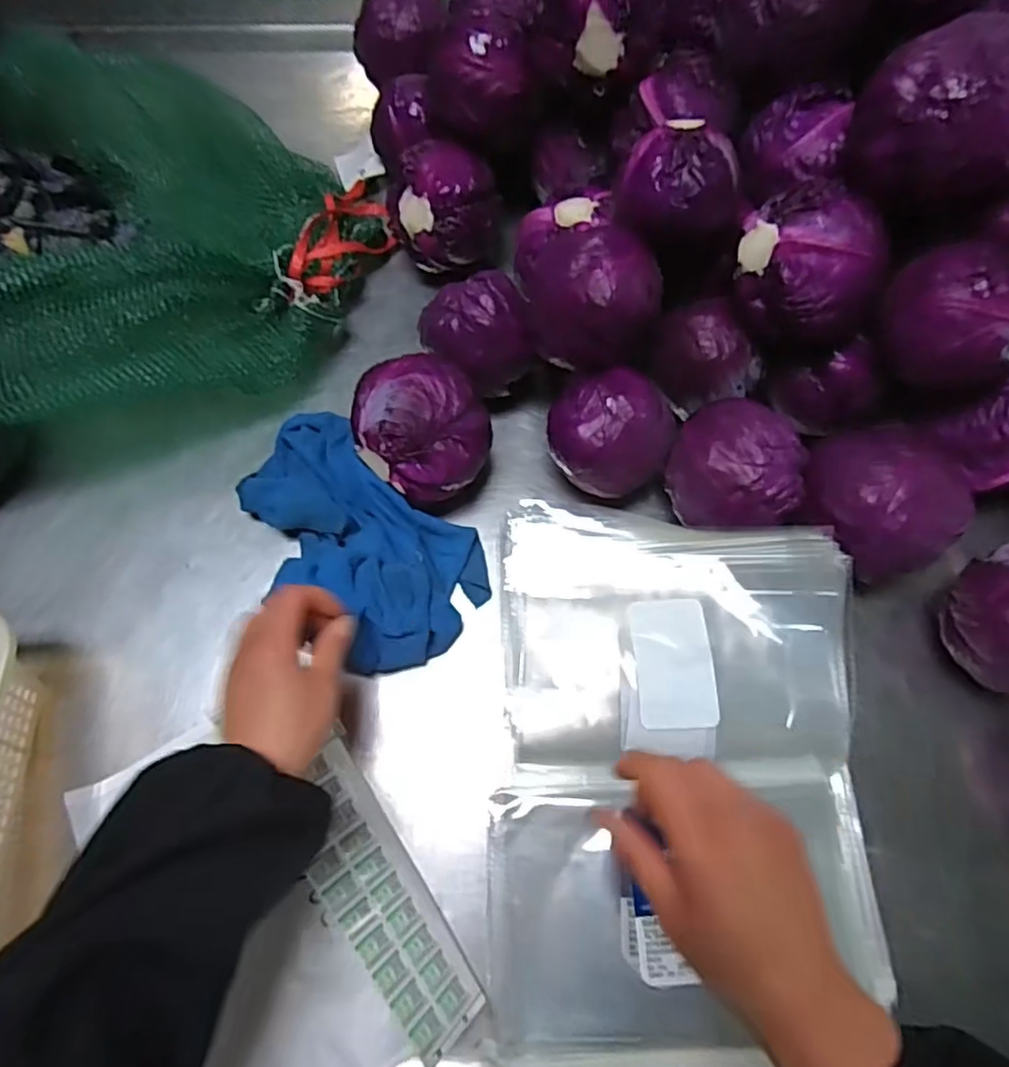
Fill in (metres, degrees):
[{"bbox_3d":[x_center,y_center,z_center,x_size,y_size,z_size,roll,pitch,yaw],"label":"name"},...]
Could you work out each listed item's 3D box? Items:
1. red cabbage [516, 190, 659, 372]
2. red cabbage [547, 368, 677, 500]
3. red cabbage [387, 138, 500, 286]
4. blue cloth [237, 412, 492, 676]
[{"bbox_3d":[0.065,-0.192,0.520,0.109,0.088,0.091,2,70,1],"label":"red cabbage"},{"bbox_3d":[0.090,-0.082,0.564,0.103,0.092,0.082,13,71,5],"label":"red cabbage"},{"bbox_3d":[-0.058,-0.312,0.647,0.095,0.095,0.087,0,70,0],"label":"red cabbage"},{"bbox_3d":[-0.123,0.001,0.572,0.142,0.071,0.238,-41,75,-13],"label":"blue cloth"}]

